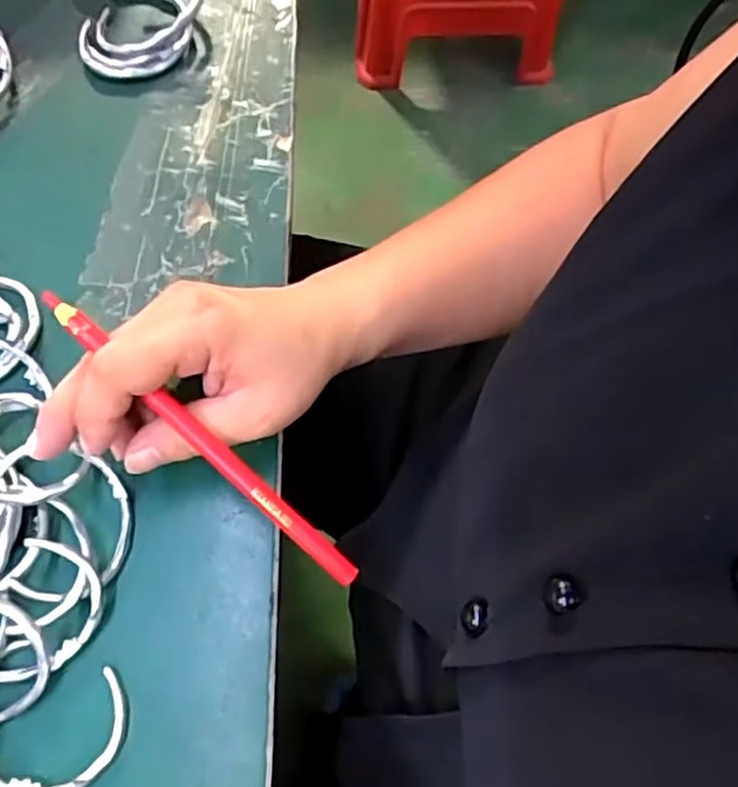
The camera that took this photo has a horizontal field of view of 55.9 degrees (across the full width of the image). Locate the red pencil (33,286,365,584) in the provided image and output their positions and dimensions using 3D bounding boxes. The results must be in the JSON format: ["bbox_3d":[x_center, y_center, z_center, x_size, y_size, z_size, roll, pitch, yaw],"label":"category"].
[{"bbox_3d":[-0.066,0.020,0.280,0.164,0.007,0.012,44,73,-7],"label":"red pencil"}]

